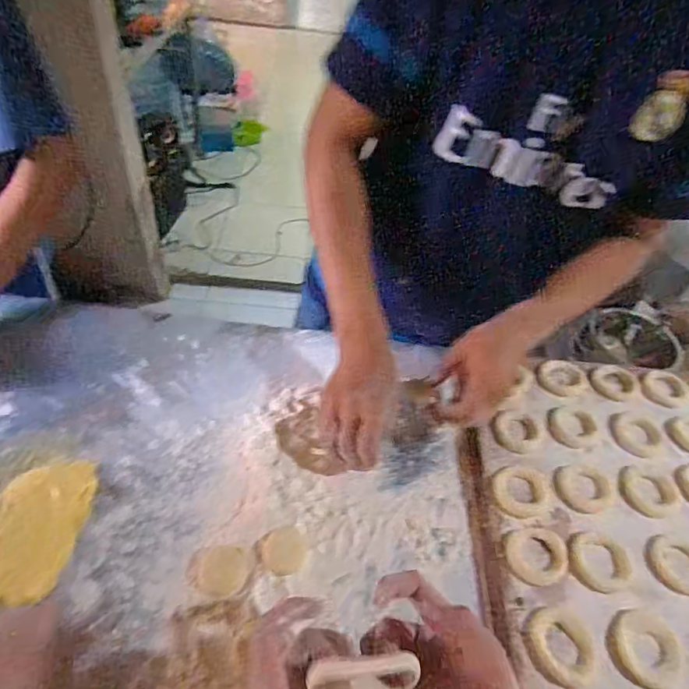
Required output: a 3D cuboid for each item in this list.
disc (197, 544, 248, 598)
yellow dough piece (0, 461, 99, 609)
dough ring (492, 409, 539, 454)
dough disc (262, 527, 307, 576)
[{"bbox_3d":[-0.125,0.231,0.523,0.049,0.006,0.049,3,45,-3],"label":"disc"},{"bbox_3d":[-0.323,0.192,0.532,0.091,0.014,0.147,3,45,-3],"label":"yellow dough piece"},{"bbox_3d":[0.225,0.109,0.657,0.066,0.016,0.056,-23,52,-26],"label":"dough ring"},{"bbox_3d":[-0.063,0.218,0.539,0.046,0.004,0.045,11,55,-16],"label":"dough disc"}]

